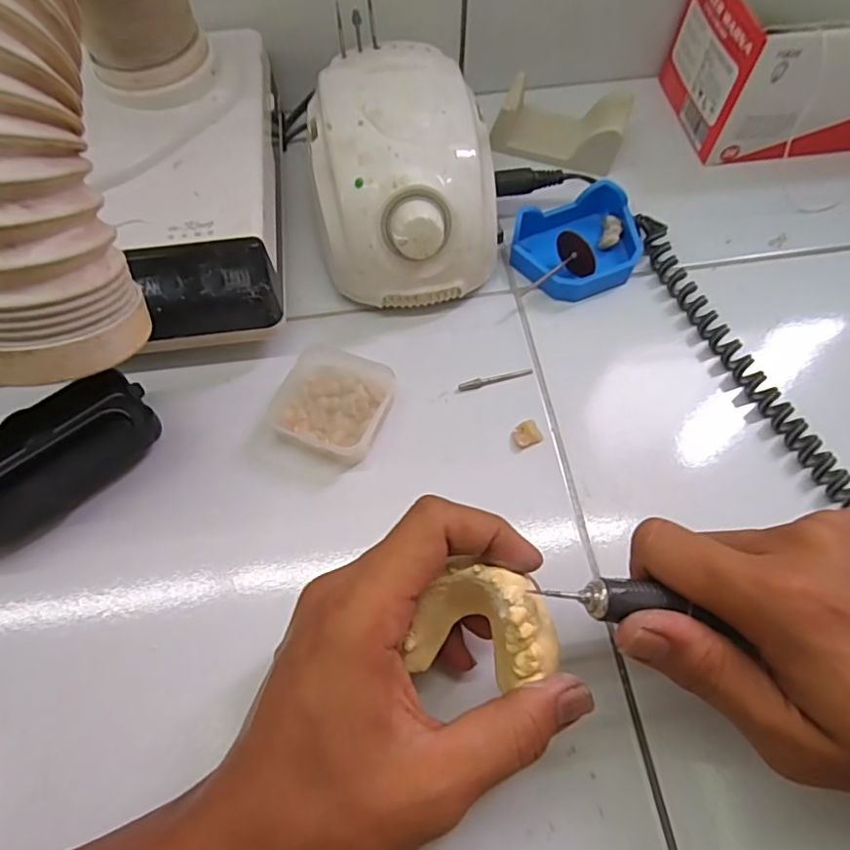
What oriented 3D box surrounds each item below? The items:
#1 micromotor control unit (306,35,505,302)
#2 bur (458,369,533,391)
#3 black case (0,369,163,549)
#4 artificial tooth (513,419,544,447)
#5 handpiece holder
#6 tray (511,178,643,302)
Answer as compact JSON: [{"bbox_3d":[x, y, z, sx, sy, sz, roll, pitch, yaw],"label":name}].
[{"bbox_3d":[-0.010,-0.146,0.336,0.107,0.079,0.139,-11,65,-5],"label":"micromotor control unit"},{"bbox_3d":[0.040,-0.026,0.323,0.043,0.004,0.004,-14,65,-7],"label":"bur"},{"bbox_3d":[-0.195,0.018,0.292,0.109,0.024,0.051,-39,70,-17],"label":"black case"},{"bbox_3d":[0.055,0.005,0.306,0.015,0.007,0.013,-22,66,-10],"label":"artificial tooth"},{"bbox_3d":[0.096,-0.213,0.399,0.086,0.029,0.053,19,66,9],"label":"handpiece holder"},{"bbox_3d":[0.097,-0.111,0.353,0.079,0.025,0.063,-20,66,-9],"label":"tray"}]

